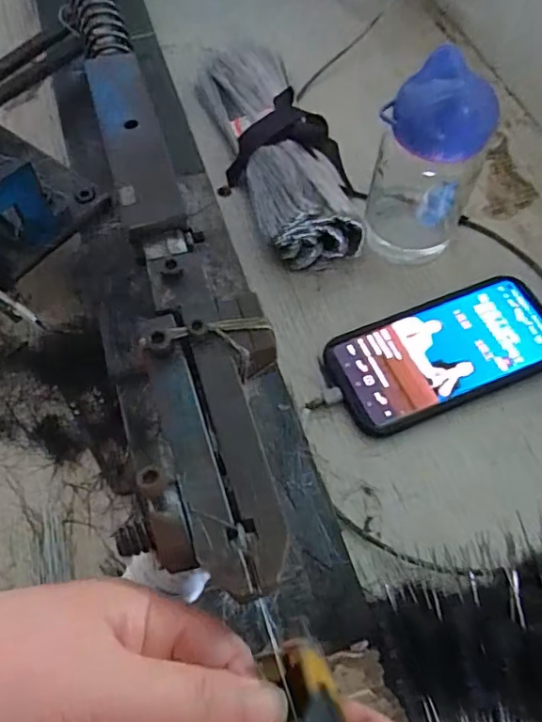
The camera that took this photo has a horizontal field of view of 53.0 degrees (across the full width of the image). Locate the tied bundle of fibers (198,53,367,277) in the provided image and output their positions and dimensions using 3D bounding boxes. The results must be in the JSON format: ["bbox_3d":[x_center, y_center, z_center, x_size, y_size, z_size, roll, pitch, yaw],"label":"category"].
[{"bbox_3d":[0.001,-0.186,0.465,0.093,0.058,0.247,-19,63,-10],"label":"tied bundle of fibers"}]

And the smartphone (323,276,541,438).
[{"bbox_3d":[0.127,-0.007,0.391,0.166,0.012,0.080,-20,63,-10],"label":"smartphone"}]

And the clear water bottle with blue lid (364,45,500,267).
[{"bbox_3d":[0.108,-0.135,0.381,0.069,0.146,0.054,18,63,10],"label":"clear water bottle with blue lid"}]

